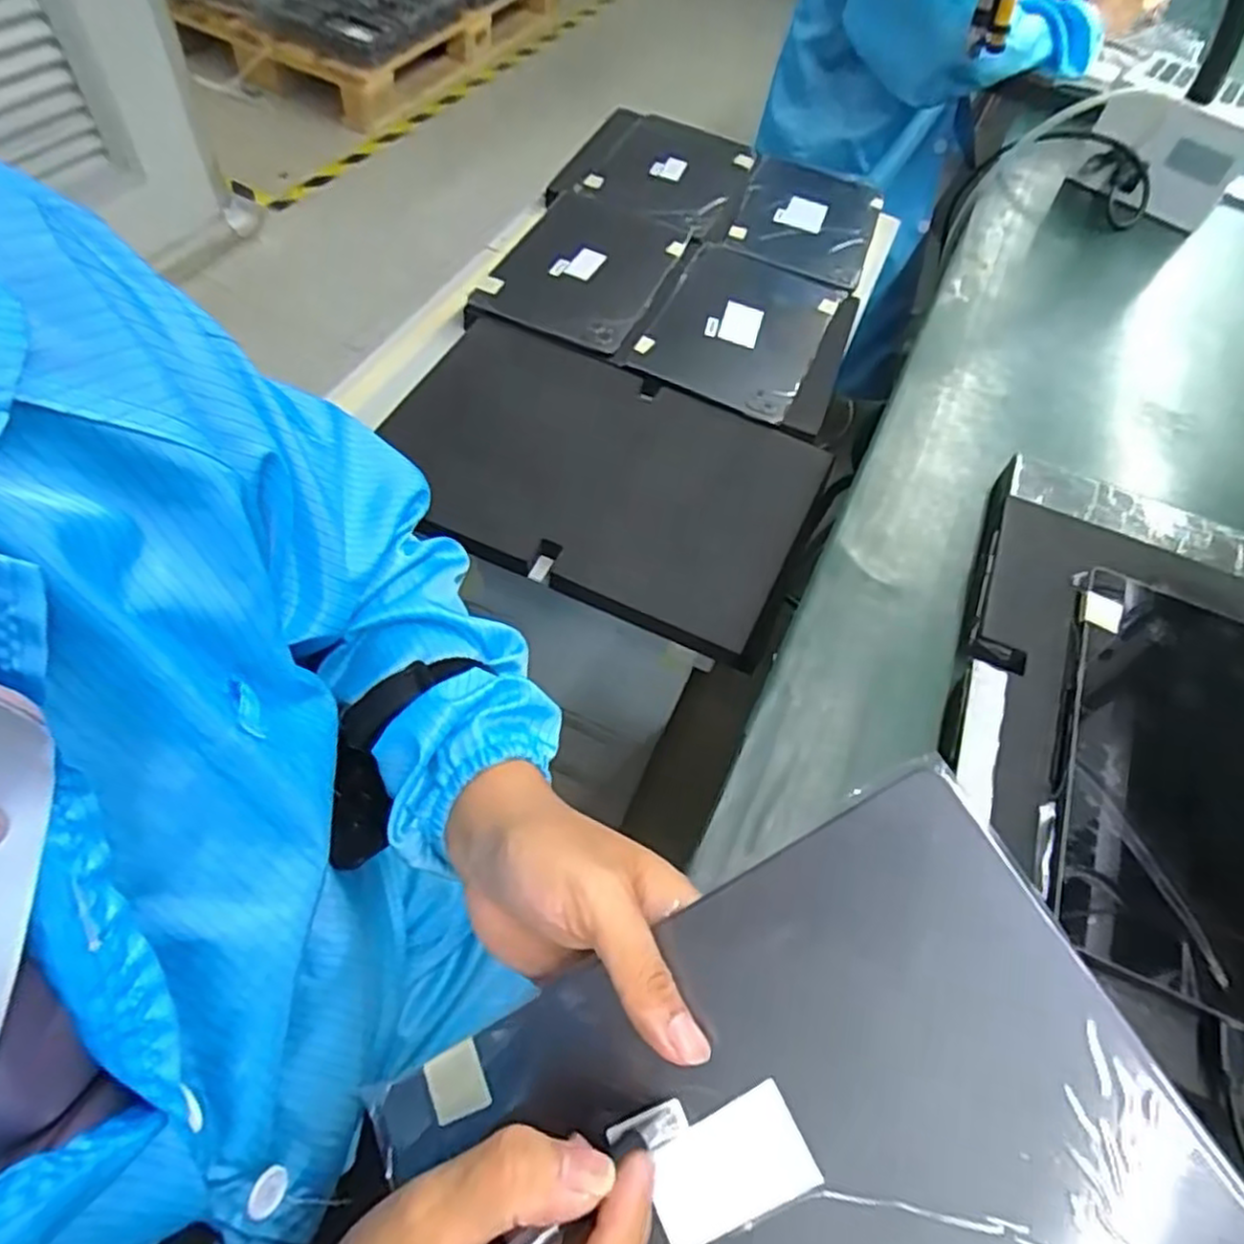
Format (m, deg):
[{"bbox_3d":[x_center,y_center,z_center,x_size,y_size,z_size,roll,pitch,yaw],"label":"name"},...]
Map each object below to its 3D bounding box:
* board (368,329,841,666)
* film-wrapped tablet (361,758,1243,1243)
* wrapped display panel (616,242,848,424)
[{"bbox_3d":[-0.023,-0.146,0.669,0.394,0.033,0.261,22,55,12],"label":"board"},{"bbox_3d":[0.047,0.187,0.242,0.249,0.008,0.169,-34,63,7],"label":"film-wrapped tablet"},{"bbox_3d":[0.127,-0.331,0.791,0.179,0.019,0.253,24,59,6],"label":"wrapped display panel"}]

